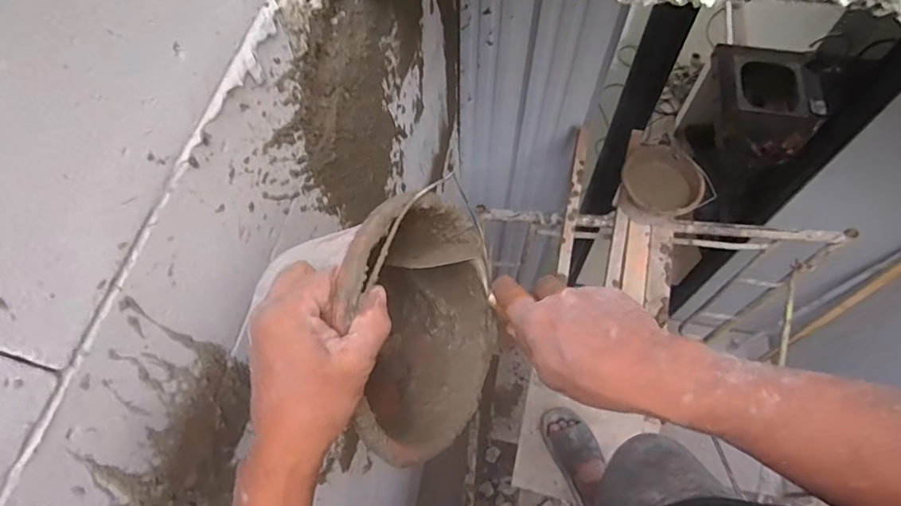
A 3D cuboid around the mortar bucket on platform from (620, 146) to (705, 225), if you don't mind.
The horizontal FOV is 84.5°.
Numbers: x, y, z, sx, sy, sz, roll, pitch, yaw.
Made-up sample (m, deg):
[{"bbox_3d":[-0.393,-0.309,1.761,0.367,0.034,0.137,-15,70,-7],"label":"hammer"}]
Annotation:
[{"bbox_3d":[0.652,-0.186,1.561,0.235,0.213,0.224,-1,61,1],"label":"mortar bucket on platform"}]

